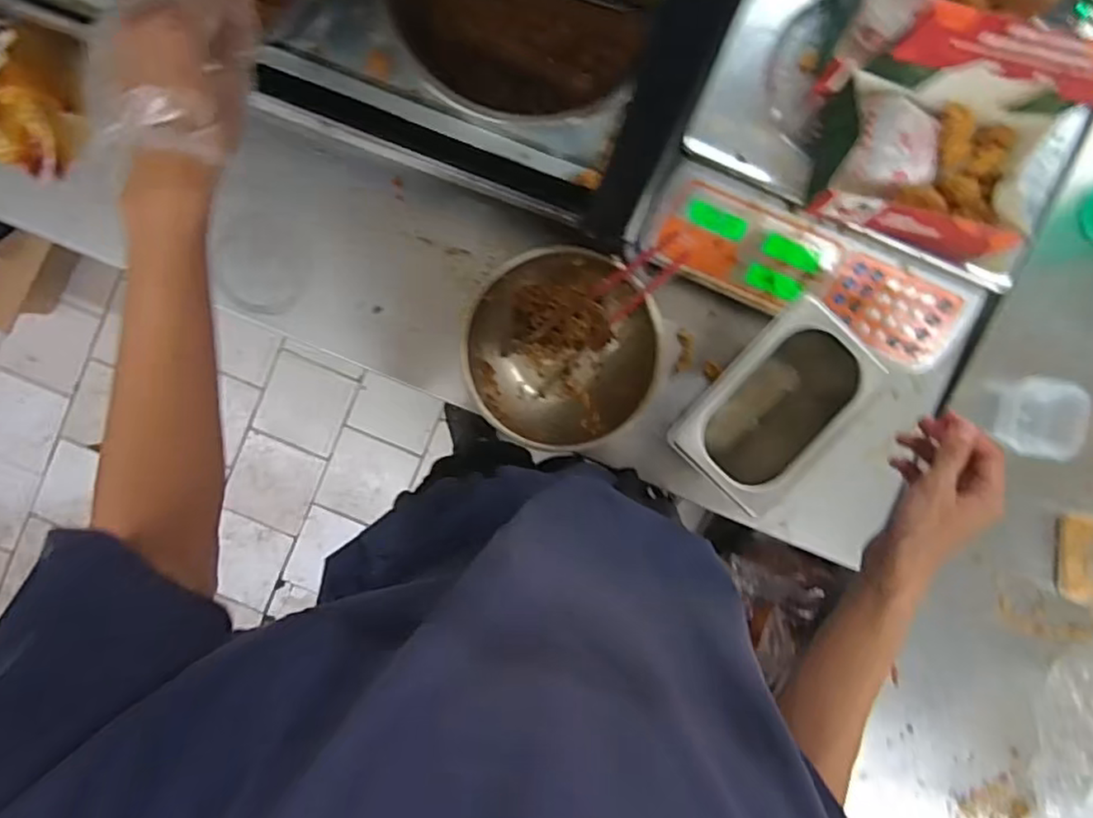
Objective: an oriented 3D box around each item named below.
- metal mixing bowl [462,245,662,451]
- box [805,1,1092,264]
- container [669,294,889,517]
[{"bbox_3d":[0.014,-0.061,0.661,0.177,0.077,0.184,0,94,-1],"label":"metal mixing bowl"},{"bbox_3d":[0.333,-0.210,0.513,0.188,0.158,0.133,13,93,-2],"label":"box"},{"bbox_3d":[0.216,-0.001,0.631,0.128,0.132,0.181,40,92,-3],"label":"container"}]

